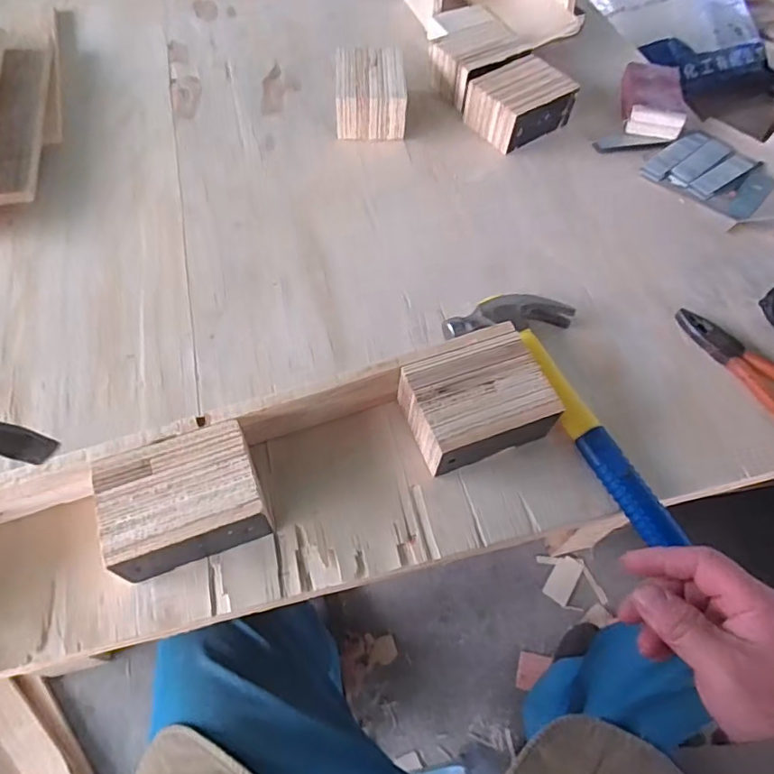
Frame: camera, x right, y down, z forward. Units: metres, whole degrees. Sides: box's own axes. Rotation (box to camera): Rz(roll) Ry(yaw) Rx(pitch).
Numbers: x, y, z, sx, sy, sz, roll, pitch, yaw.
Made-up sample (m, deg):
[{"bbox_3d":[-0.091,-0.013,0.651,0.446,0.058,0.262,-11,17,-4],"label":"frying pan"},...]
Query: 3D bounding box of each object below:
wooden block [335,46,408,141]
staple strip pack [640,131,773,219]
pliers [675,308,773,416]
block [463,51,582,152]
[{"bbox_3d":[-0.023,-0.401,0.764,0.094,0.064,0.119,-2,59,-2],"label":"wooden block"},{"bbox_3d":[0.435,-0.287,0.737,0.130,0.013,0.140,-39,67,-22],"label":"staple strip pack"},{"bbox_3d":[0.382,-0.012,0.572,0.047,0.016,0.196,-39,67,-22],"label":"pliers"},{"bbox_3d":[0.181,-0.388,0.758,0.121,0.059,0.103,-33,65,-19],"label":"block"}]

